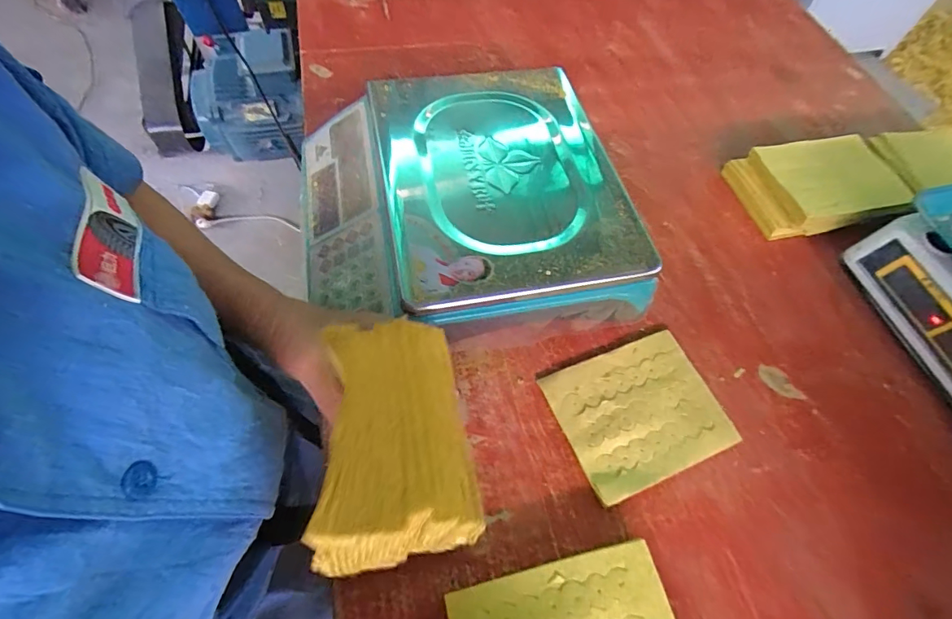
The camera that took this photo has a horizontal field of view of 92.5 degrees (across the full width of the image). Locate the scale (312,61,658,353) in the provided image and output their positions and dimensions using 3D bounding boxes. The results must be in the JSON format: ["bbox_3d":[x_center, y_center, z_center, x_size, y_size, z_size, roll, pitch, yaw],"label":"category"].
[{"bbox_3d":[-0.019,-0.106,0.480,0.304,0.109,0.291,-10,61,-10],"label":"scale"}]

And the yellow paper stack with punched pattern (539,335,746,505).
[{"bbox_3d":[0.155,0.096,0.434,0.151,0.011,0.124,-18,63,-14],"label":"yellow paper stack with punched pattern"}]

